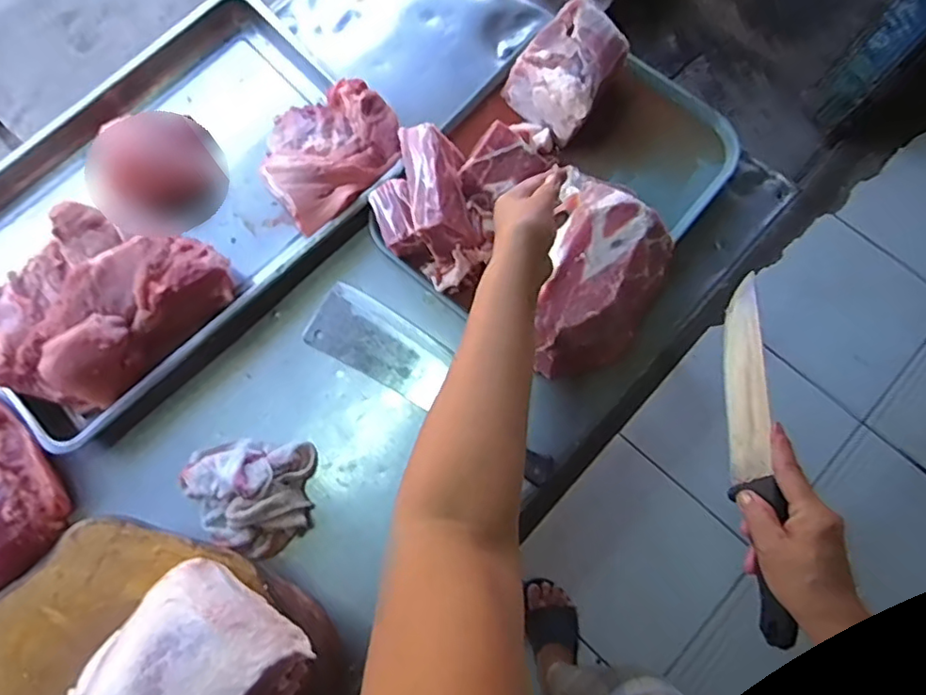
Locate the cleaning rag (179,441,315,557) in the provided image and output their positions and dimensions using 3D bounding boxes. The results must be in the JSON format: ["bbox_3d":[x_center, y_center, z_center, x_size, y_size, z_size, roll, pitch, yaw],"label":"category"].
[{"bbox_3d":[-0.262,0.172,0.704,0.158,0.055,0.119,-1,76,0],"label":"cleaning rag"}]

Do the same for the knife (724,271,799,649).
[{"bbox_3d":[0.263,0.093,0.539,0.029,0.054,0.320,1,75,1],"label":"knife"}]

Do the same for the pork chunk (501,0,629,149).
[{"bbox_3d":[0.134,-0.358,0.769,0.102,0.118,0.129,-43,79,-10],"label":"pork chunk"}]

